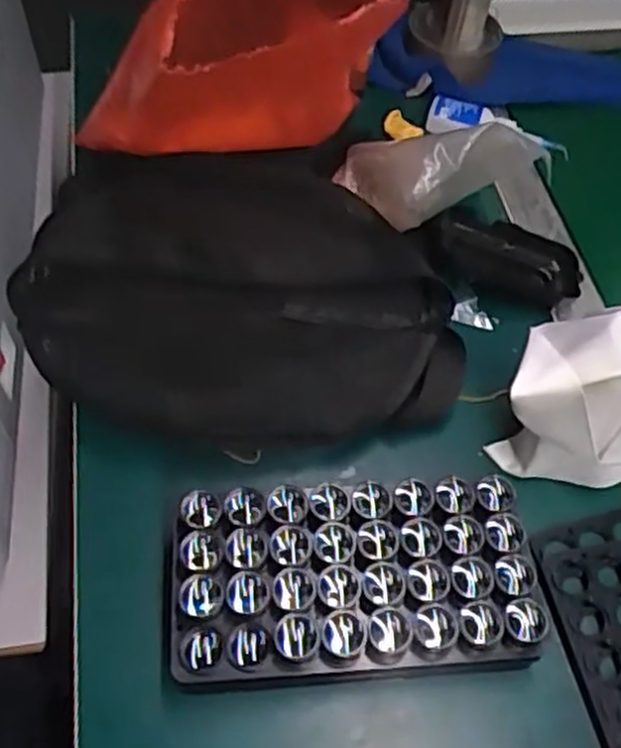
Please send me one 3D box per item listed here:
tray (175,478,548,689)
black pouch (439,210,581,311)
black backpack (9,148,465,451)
[{"bbox_3d":[0.021,0.116,0.413,0.188,0.057,0.097,-3,56,-5],"label":"tray"},{"bbox_3d":[0.147,-0.086,0.563,0.109,0.032,0.048,19,56,-6],"label":"black pouch"},{"bbox_3d":[-0.053,-0.060,0.522,0.298,0.068,0.233,-1,56,-4],"label":"black backpack"}]

